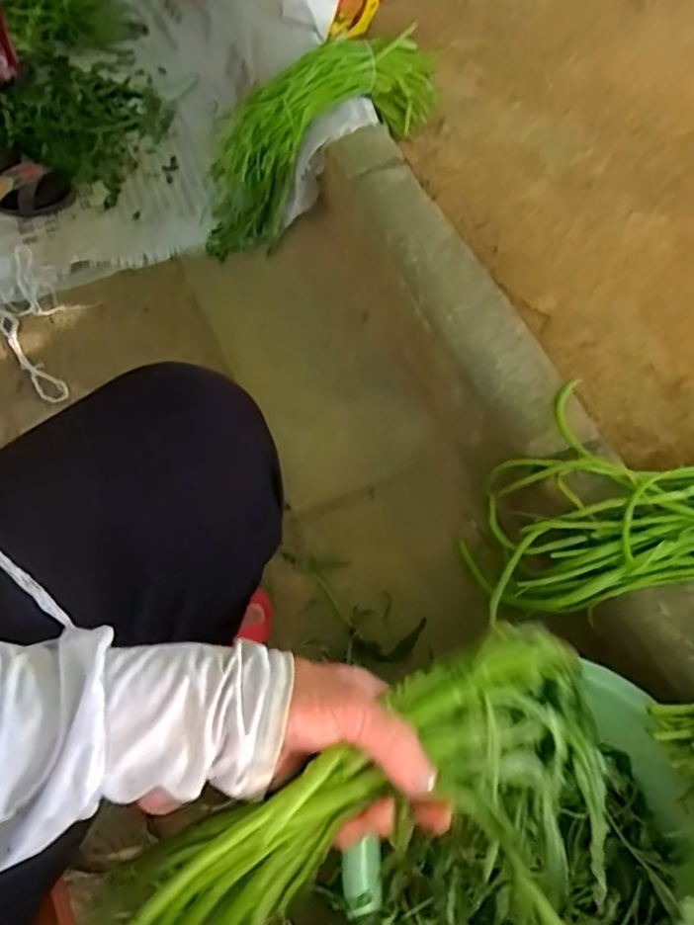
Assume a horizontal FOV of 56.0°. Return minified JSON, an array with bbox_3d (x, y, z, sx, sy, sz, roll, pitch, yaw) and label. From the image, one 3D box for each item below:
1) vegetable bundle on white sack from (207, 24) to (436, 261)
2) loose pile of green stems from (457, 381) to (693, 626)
[{"bbox_3d":[-0.067,-0.504,0.988,0.433,0.172,0.136,-36,68,3],"label":"vegetable bundle on white sack"},{"bbox_3d":[0.430,0.014,0.735,0.574,0.101,0.312,-24,66,-13],"label":"loose pile of green stems"}]

